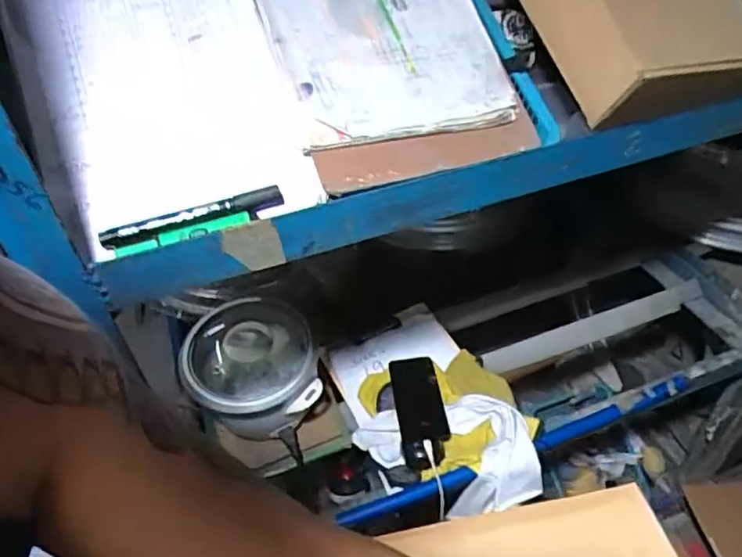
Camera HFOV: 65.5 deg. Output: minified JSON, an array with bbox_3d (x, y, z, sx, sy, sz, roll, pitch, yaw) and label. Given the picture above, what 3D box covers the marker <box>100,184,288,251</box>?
[{"bbox_3d":[-0.142,-0.049,0.466,0.143,0.015,0.020,-17,45,-13],"label":"marker"}]

